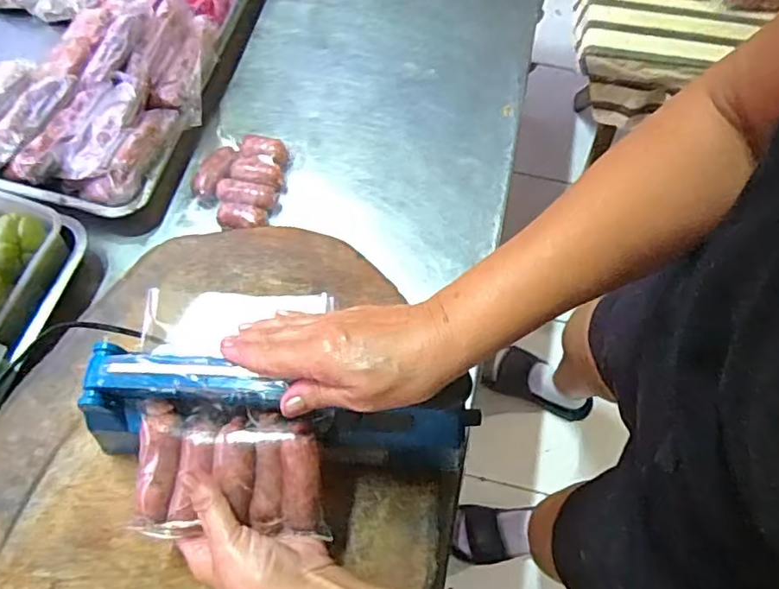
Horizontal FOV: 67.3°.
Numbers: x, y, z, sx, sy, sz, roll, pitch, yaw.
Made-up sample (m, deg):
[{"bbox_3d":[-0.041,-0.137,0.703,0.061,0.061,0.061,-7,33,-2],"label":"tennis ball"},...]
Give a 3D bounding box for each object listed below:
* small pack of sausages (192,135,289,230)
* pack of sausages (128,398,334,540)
[{"bbox_3d":[-0.183,-0.137,0.717,0.100,0.032,0.123,8,65,0],"label":"small pack of sausages"},{"bbox_3d":[-0.113,0.126,0.416,0.132,0.030,0.088,7,65,0],"label":"pack of sausages"}]

